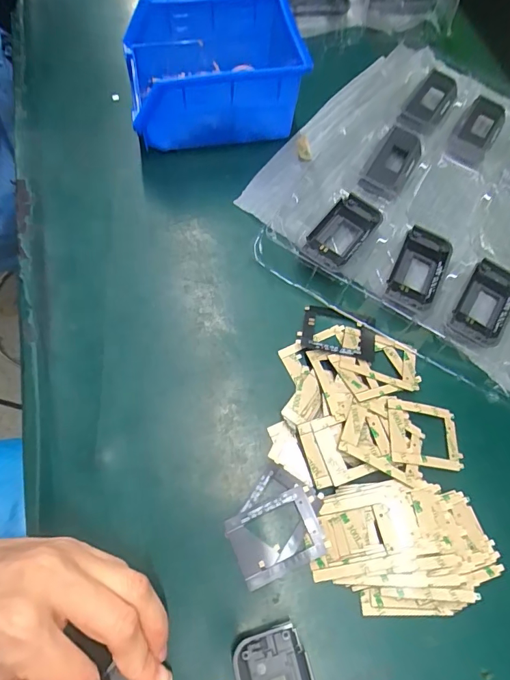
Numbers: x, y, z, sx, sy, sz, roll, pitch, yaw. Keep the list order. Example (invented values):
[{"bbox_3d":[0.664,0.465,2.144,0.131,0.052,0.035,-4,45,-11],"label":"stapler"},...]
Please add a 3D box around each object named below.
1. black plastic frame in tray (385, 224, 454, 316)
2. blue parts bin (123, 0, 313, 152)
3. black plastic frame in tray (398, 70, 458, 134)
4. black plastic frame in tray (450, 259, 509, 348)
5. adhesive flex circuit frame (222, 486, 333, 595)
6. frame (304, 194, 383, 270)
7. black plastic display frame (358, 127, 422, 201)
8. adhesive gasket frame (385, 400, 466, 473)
[{"bbox_3d":[0.125,-0.054,0.325,0.035,0.010,0.079,26,68,8],"label":"black plastic frame in tray"},{"bbox_3d":[-0.031,-0.223,0.359,0.141,0.073,0.111,-9,68,-7],"label":"blue parts bin"},{"bbox_3d":[0.165,-0.223,0.398,0.035,0.006,0.080,31,69,10],"label":"black plastic frame in tray"},{"bbox_3d":[0.174,-0.029,0.318,0.037,0.005,0.080,32,69,10],"label":"black plastic frame in tray"},{"bbox_3d":[0.012,0.117,0.252,0.052,0.004,0.040,-25,71,-6],"label":"adhesive flex circuit frame"},{"bbox_3d":[0.070,-0.085,0.330,0.035,0.010,0.074,36,70,12],"label":"frame"},{"bbox_3d":[0.119,-0.150,0.360,0.033,0.008,0.081,29,69,9],"label":"black plastic display frame"},{"bbox_3d":[0.110,0.062,0.274,0.053,0.004,0.040,11,64,-16],"label":"adhesive gasket frame"}]

